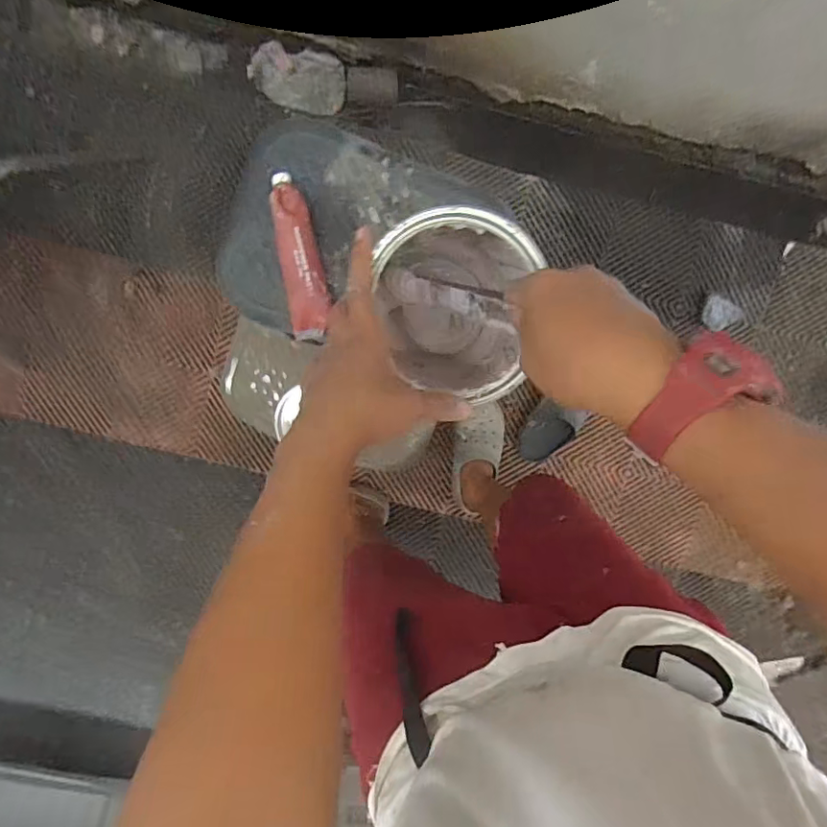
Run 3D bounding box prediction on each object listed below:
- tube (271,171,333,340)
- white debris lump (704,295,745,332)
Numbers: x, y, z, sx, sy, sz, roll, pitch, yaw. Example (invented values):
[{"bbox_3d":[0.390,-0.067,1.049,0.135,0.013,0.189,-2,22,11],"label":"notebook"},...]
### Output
[{"bbox_3d":[-0.126,-0.175,0.611,0.046,0.025,0.176,-6,100,-1],"label":"tube"},{"bbox_3d":[0.716,-0.227,1.258,0.080,0.043,0.076,0,100,-2],"label":"white debris lump"}]

